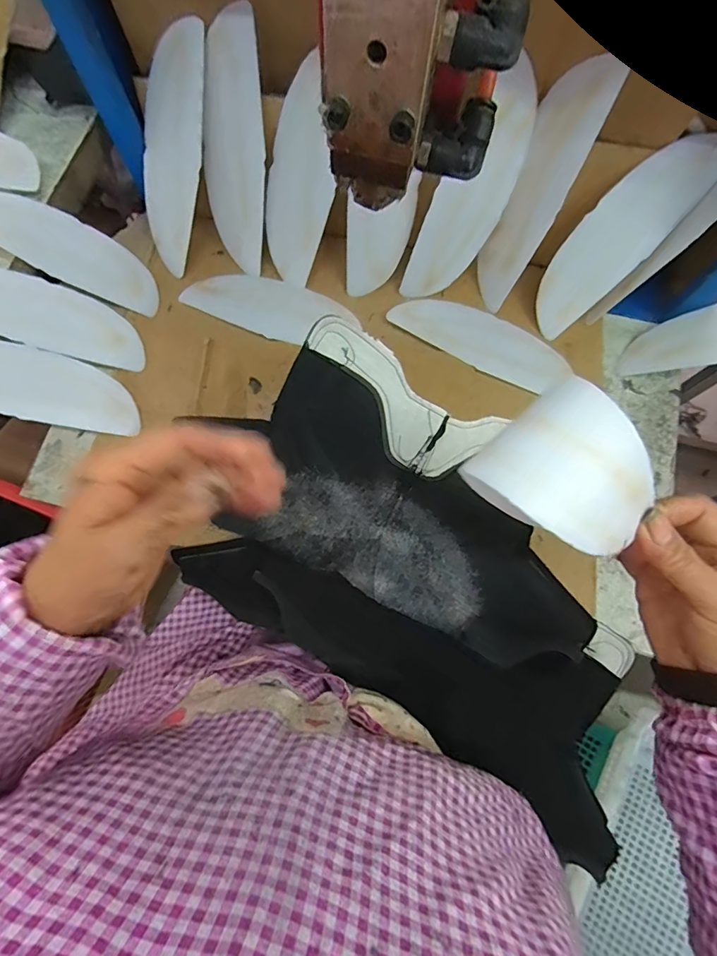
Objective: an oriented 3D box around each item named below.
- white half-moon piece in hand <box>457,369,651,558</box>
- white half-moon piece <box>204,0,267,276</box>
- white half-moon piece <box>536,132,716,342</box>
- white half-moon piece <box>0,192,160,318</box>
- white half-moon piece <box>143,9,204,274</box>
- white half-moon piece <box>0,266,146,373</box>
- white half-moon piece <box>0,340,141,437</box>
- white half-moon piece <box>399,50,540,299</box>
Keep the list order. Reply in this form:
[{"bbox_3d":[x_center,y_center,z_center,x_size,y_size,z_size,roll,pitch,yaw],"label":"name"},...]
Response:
[{"bbox_3d":[0.109,0.001,0.239,0.074,0.029,0.079,-43,79,11],"label":"white half-moon piece in hand"},{"bbox_3d":[-0.128,-0.330,0.465,0.063,0.212,0.016,10,38,2],"label":"white half-moon piece"},{"bbox_3d":[0.263,-0.245,0.461,0.072,0.006,0.212,40,114,-6],"label":"white half-moon piece"},{"bbox_3d":[-0.324,-0.256,0.510,0.221,0.031,0.069,25,76,-13],"label":"white half-moon piece"},{"bbox_3d":[-0.197,-0.334,0.473,0.068,0.213,0.014,24,34,6],"label":"white half-moon piece"},{"bbox_3d":[-0.341,-0.176,0.484,0.226,0.012,0.075,16,75,-16],"label":"white half-moon piece"},{"bbox_3d":[-0.340,-0.099,0.469,0.212,0.011,0.075,12,74,-18],"label":"white half-moon piece"},{"bbox_3d":[0.113,-0.276,0.454,0.067,0.208,0.012,16,39,-16],"label":"white half-moon piece"}]

